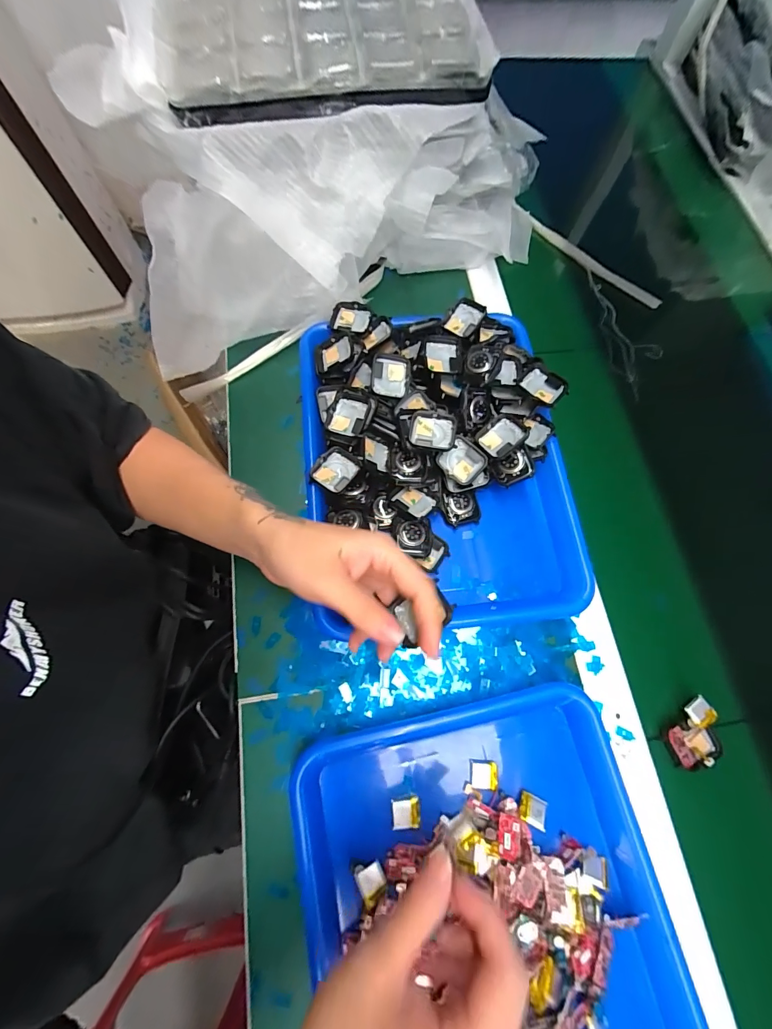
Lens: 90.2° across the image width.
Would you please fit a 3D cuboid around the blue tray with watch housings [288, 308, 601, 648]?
[{"bbox_3d":[0.046,-0.063,0.379,0.254,0.059,0.332,-4,71,-4],"label":"blue tray with watch housings"}]

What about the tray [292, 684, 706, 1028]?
[{"bbox_3d":[0.080,0.319,0.282,0.266,0.055,0.331,-12,72,-7],"label":"tray"}]

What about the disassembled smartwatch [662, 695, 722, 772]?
[{"bbox_3d":[0.264,0.189,0.326,0.042,0.014,0.053,43,74,12],"label":"disassembled smartwatch"}]

